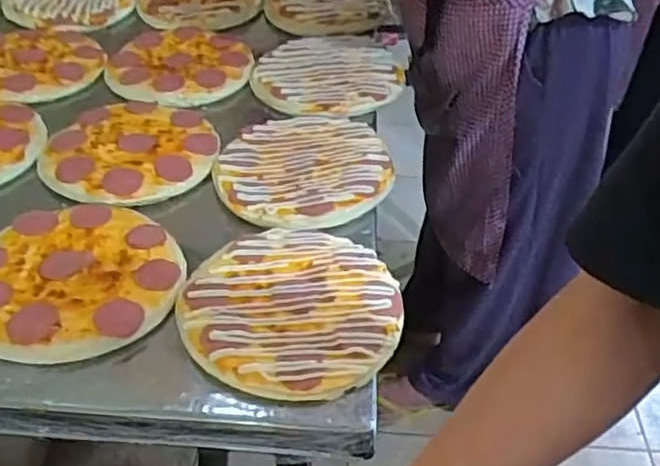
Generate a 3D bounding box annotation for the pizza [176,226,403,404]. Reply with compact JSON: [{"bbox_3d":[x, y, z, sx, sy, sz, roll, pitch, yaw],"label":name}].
[{"bbox_3d":[-0.035,0.061,0.613,0.187,0.017,0.198,0,41,-2],"label":"pizza"}]

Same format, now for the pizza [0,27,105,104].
[{"bbox_3d":[-0.429,-0.244,0.956,0.200,0.027,0.222,-12,34,-21],"label":"pizza"}]

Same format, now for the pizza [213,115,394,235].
[{"bbox_3d":[-0.031,-0.078,0.763,0.188,0.027,0.197,-9,33,-17],"label":"pizza"}]

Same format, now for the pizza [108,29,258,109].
[{"bbox_3d":[-0.208,-0.240,0.954,0.188,0.019,0.208,6,43,7],"label":"pizza"}]

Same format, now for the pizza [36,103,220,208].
[{"bbox_3d":[-0.233,-0.097,0.797,0.195,0.034,0.197,-9,33,-17],"label":"pizza"}]

